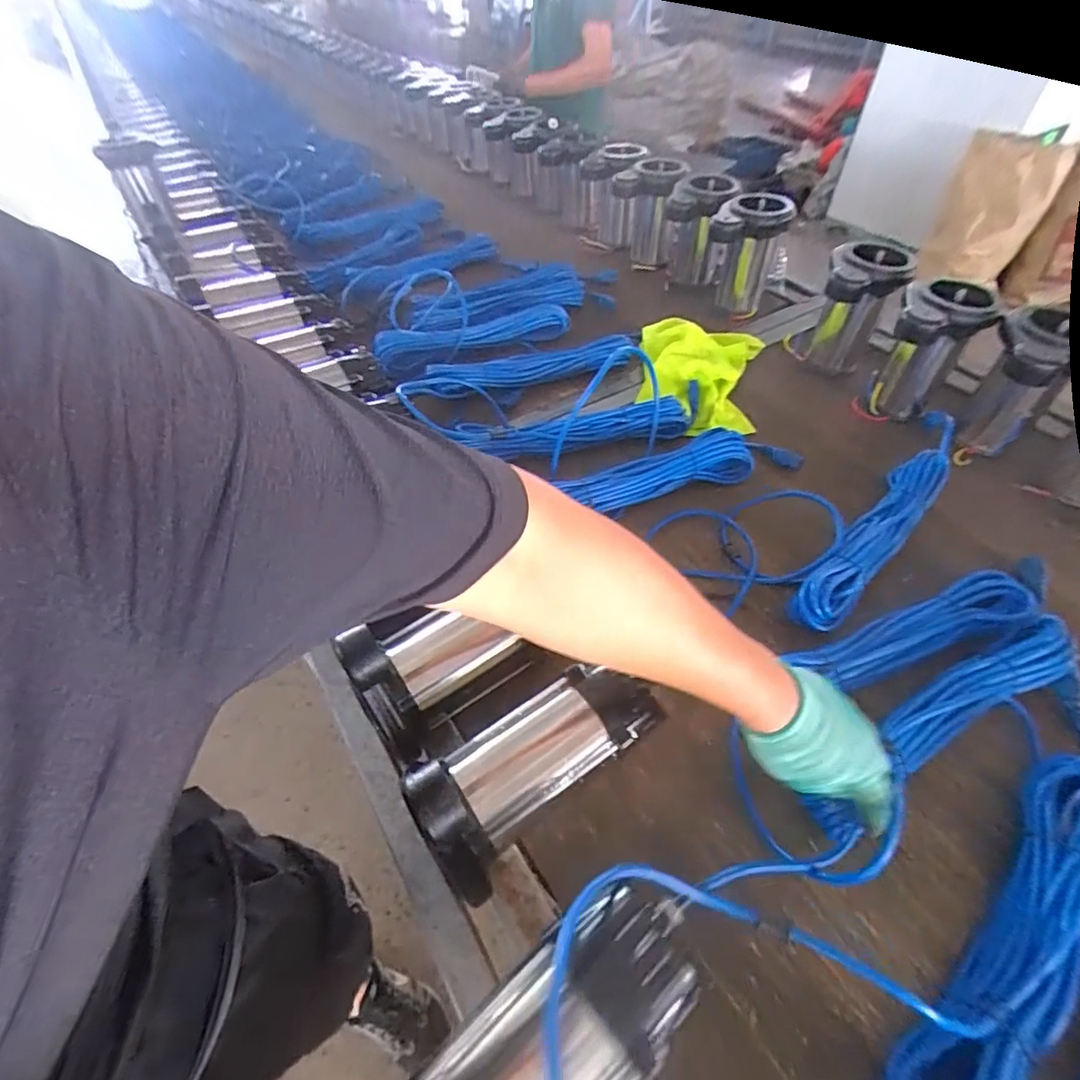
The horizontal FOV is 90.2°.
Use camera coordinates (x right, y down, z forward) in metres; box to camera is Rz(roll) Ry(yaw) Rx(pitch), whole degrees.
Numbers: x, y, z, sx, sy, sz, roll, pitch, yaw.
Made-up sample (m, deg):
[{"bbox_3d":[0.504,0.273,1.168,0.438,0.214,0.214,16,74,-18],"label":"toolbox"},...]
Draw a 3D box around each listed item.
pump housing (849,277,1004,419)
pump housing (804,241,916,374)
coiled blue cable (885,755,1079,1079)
[{"bbox_3d":[0.566,-0.270,0.804,0.111,0.182,0.129,34,59,26],"label":"pump housing"},{"bbox_3d":[0.499,-0.357,0.877,0.116,0.198,0.095,25,56,21],"label":"pump housing"},{"bbox_3d":[0.370,0.311,0.420,0.341,0.060,0.077,-37,58,-23],"label":"coiled blue cable"}]

